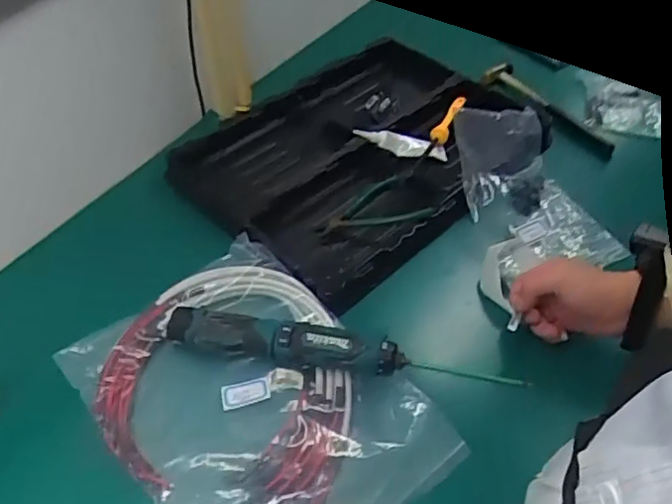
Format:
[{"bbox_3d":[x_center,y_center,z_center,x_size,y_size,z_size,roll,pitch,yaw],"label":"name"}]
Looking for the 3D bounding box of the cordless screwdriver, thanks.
[{"bbox_3d":[-0.032,0.098,0.677,0.322,0.053,0.060,10,51,8],"label":"cordless screwdriver"}]

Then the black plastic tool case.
[{"bbox_3d":[0.034,-0.156,0.901,0.367,0.082,0.477,37,59,27],"label":"black plastic tool case"}]

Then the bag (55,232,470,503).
[{"bbox_3d":[-0.094,0.163,0.660,0.276,0.055,0.377,-35,58,-26],"label":"bag"}]

